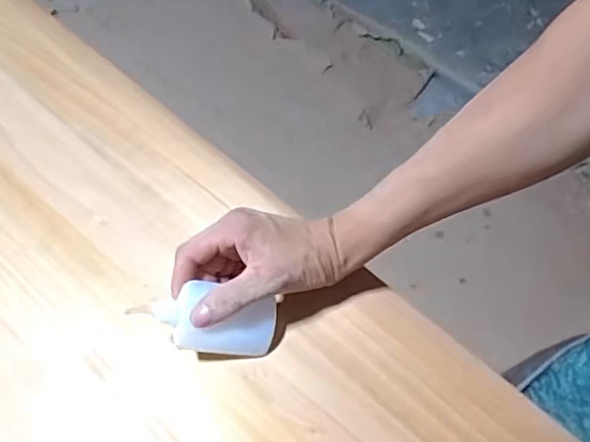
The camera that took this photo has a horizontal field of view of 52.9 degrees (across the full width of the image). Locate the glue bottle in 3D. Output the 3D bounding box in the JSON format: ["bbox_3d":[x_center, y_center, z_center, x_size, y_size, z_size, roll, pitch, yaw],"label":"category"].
[{"bbox_3d":[-0.060,0.068,0.420,0.101,0.039,0.040,15,60,-18],"label":"glue bottle"}]

